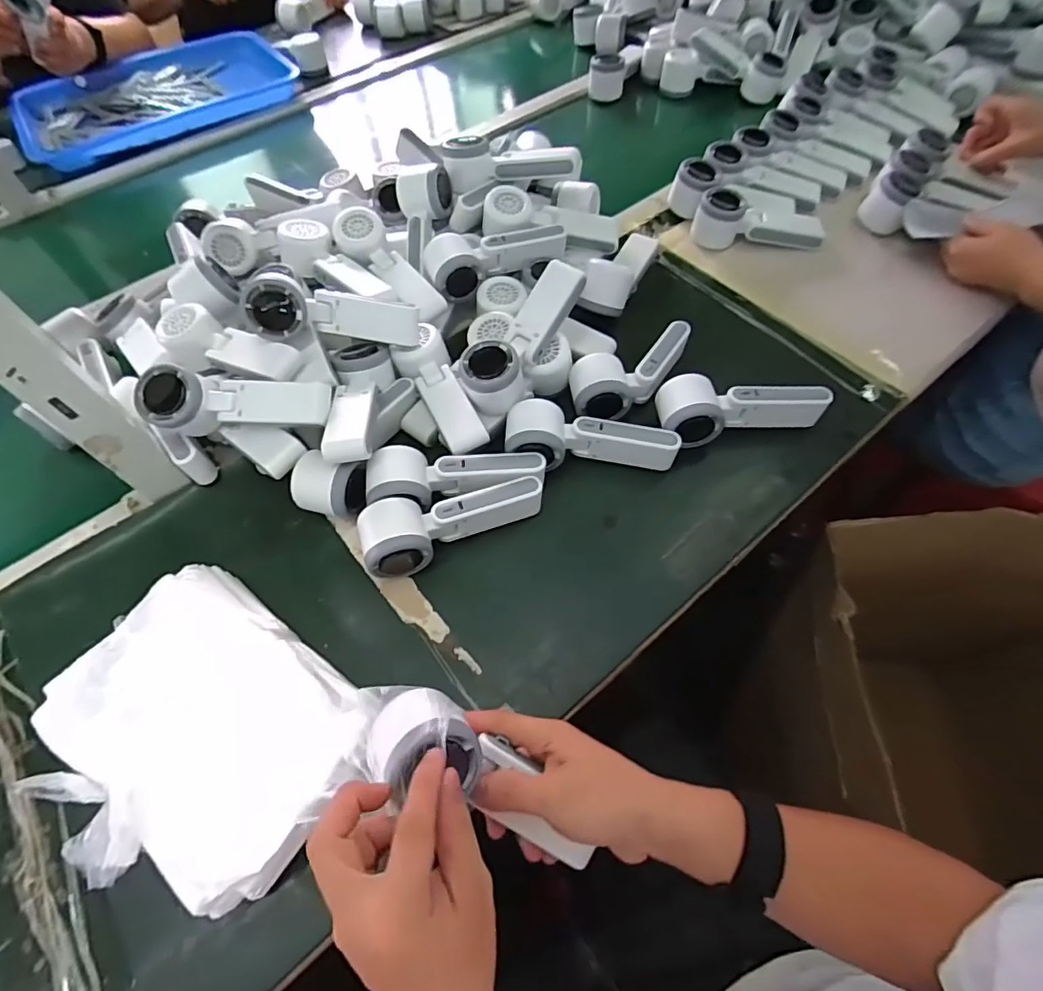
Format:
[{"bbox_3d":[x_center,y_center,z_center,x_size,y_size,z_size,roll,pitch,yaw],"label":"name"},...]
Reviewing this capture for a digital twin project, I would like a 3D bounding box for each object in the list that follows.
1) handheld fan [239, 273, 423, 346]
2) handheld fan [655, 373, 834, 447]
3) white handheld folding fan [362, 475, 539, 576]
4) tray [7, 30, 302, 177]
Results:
[{"bbox_3d":[-0.183,-0.174,0.519,0.162,0.065,0.072,1,59,-21],"label":"handheld fan"},{"bbox_3d":[0.219,-0.093,0.545,0.162,0.053,0.066,-12,61,-5],"label":"handheld fan"},{"bbox_3d":[-0.058,0.028,0.480,0.162,0.053,0.056,-14,62,-6],"label":"white handheld folding fan"},{"bbox_3d":[-0.671,-0.746,0.992,0.478,0.041,0.338,-26,61,-12],"label":"tray"}]

